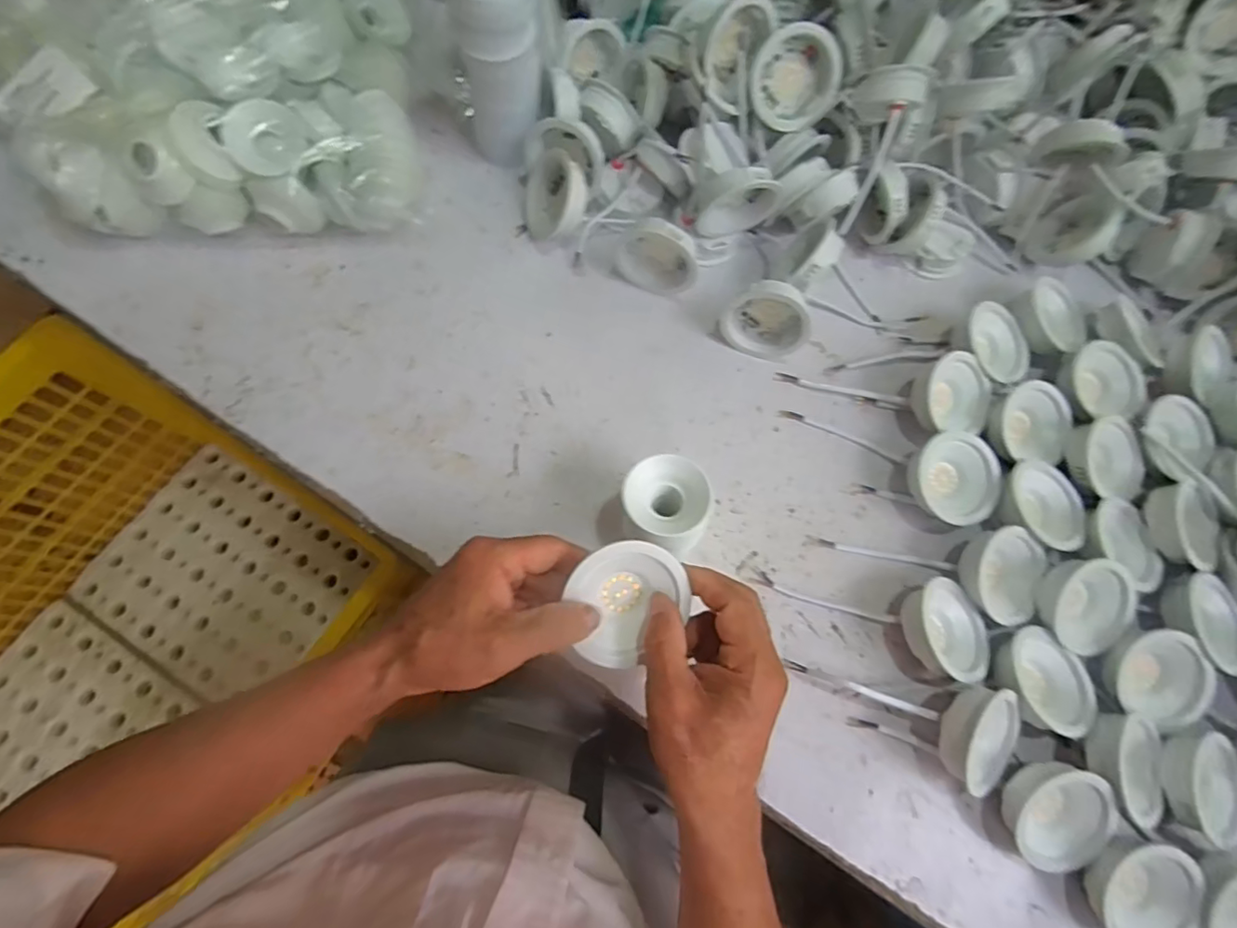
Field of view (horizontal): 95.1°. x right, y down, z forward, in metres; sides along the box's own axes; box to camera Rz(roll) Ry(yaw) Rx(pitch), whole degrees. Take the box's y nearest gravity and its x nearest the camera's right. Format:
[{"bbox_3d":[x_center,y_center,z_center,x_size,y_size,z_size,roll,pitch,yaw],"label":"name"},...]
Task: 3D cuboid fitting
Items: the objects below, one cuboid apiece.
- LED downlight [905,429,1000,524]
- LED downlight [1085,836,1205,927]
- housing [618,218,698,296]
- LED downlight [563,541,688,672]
[{"bbox_3d":[0.263,0.014,0.449,0.072,0.037,0.070,-6,73,-5],"label":"LED downlight"},{"bbox_3d":[0.343,0.280,0.367,0.067,0.024,0.067,28,91,6],"label":"LED downlight"},{"bbox_3d":[0.034,-0.171,0.473,0.067,0.063,0.025,28,73,4],"label":"housing"},{"bbox_3d":[-0.002,0.074,0.322,0.068,0.028,0.068,27,92,-19],"label":"LED downlight"}]

